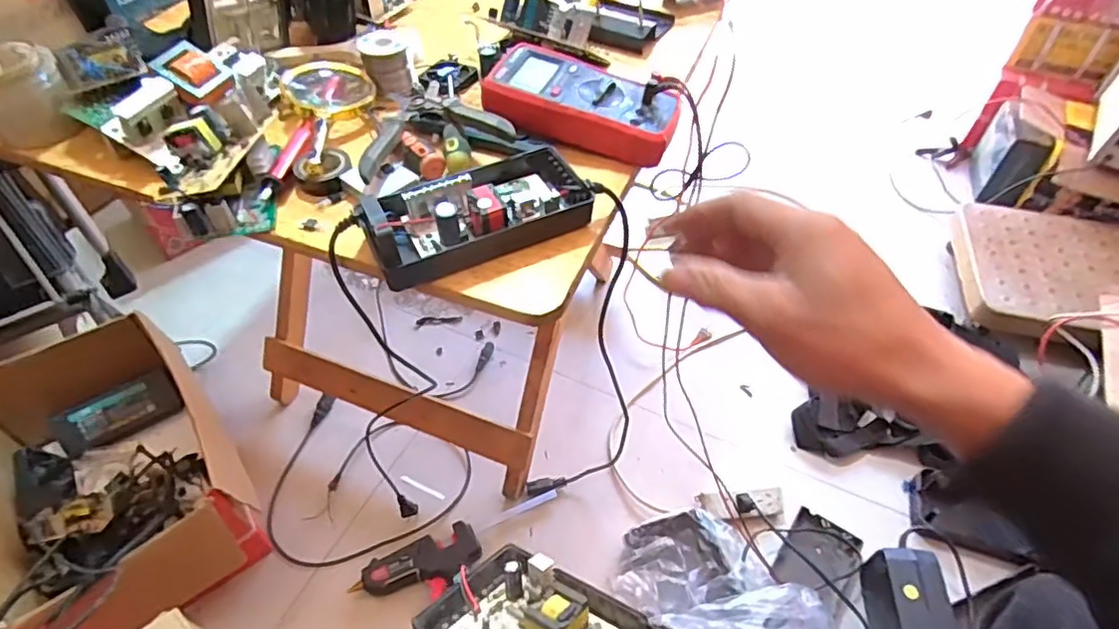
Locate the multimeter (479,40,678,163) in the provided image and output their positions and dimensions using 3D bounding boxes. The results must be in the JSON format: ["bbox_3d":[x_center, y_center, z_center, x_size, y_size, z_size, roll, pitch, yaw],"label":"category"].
[{"bbox_3d":[0.022,-0.202,0.573,0.177,0.042,0.103,18,52,14],"label":"multimeter"}]

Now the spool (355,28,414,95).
[{"bbox_3d":[-0.181,-0.262,0.628,0.048,0.052,0.043,-18,52,-15],"label":"spool"}]

